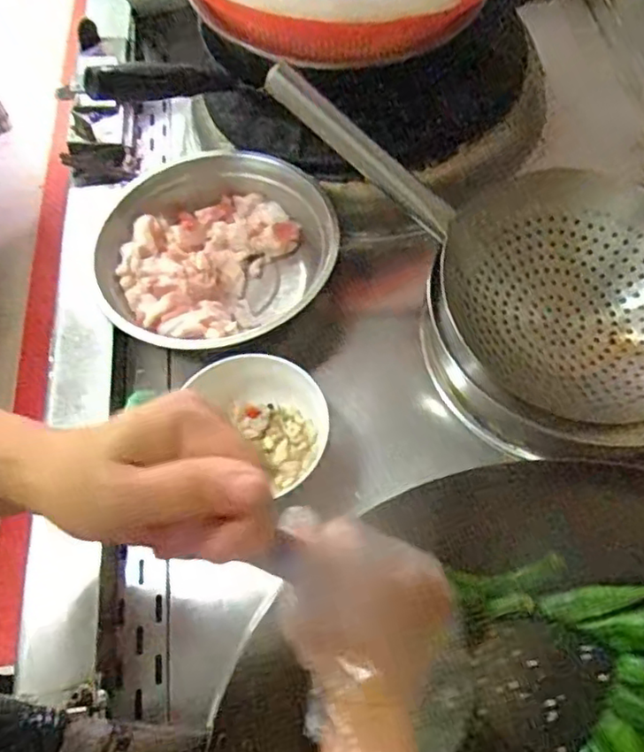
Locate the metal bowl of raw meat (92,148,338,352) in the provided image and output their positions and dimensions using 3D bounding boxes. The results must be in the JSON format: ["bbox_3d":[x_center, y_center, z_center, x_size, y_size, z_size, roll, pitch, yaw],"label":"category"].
[{"bbox_3d":[-0.121,-0.133,0.718,0.262,0.076,0.265,0,62,4],"label":"metal bowl of raw meat"}]

